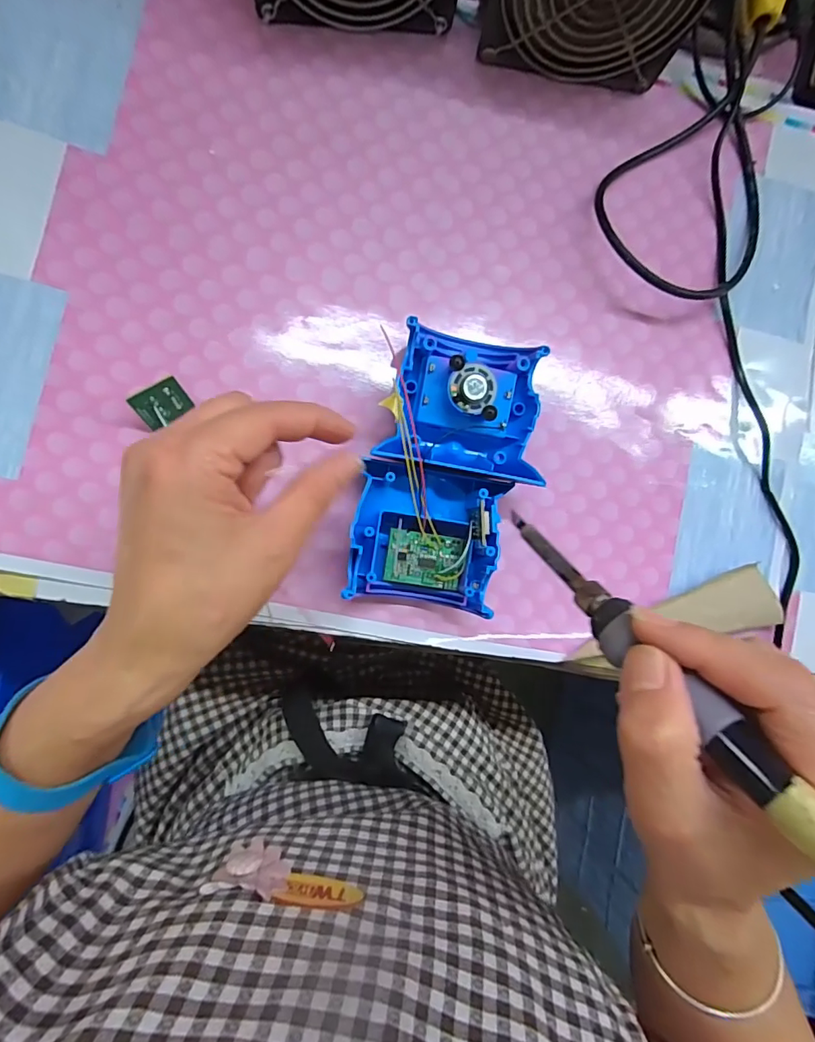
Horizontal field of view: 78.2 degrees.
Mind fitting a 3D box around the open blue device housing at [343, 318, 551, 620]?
[{"bbox_3d":[0.022,-0.030,0.290,0.093,0.039,0.160,12,86,-8],"label":"open blue device housing"}]

